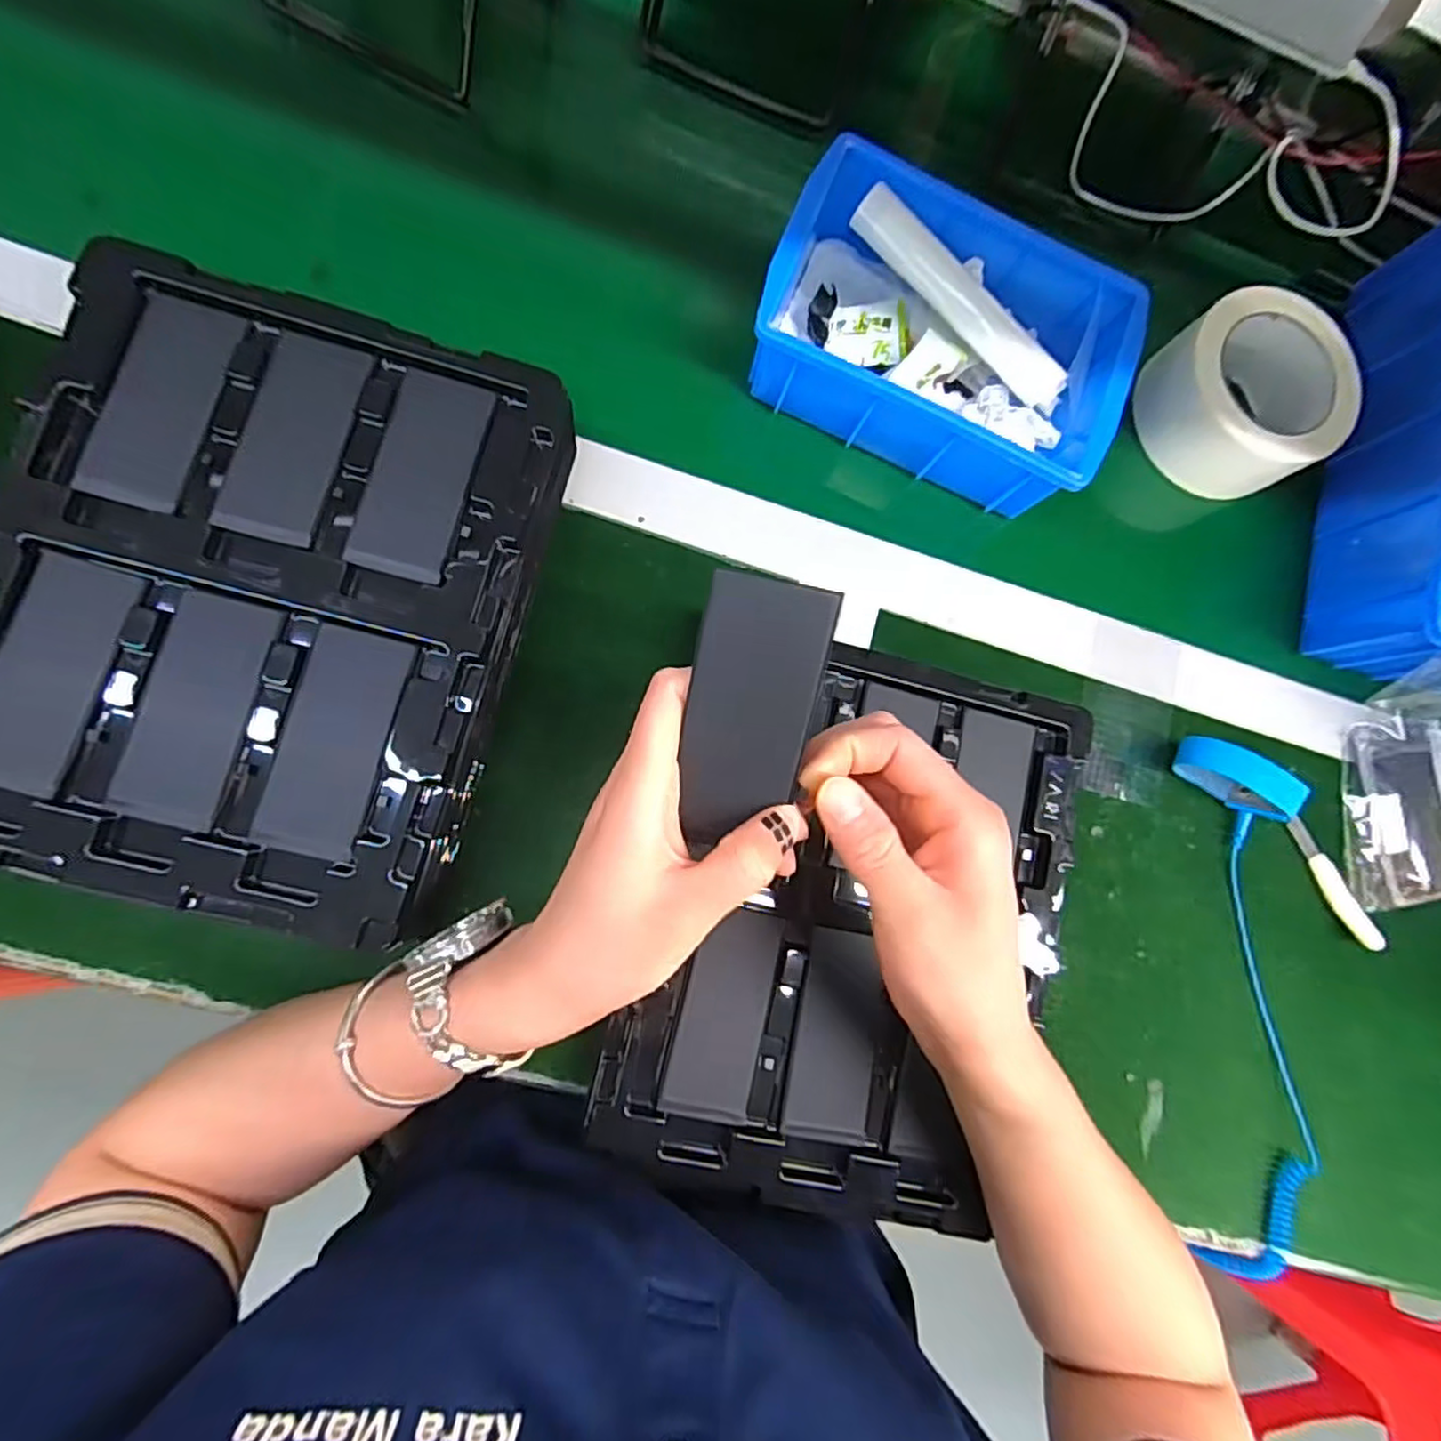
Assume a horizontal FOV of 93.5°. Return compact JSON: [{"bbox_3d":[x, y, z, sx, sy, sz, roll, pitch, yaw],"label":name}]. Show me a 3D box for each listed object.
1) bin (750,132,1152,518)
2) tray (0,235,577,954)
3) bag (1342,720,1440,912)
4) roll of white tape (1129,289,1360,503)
[{"bbox_3d":[0.128,-0.220,0.389,0.203,0.053,0.146,23,85,-5],"label":"bin"},{"bbox_3d":[-0.209,-0.058,0.319,0.224,0.065,0.273,14,82,-7],"label":"tray"},{"bbox_3d":[0.442,0.058,0.425,0.105,0.015,0.112,0,84,-9],"label":"bag"},{"bbox_3d":[0.327,-0.201,0.423,0.105,0.045,0.107,1,84,-9],"label":"roll of white tape"}]

